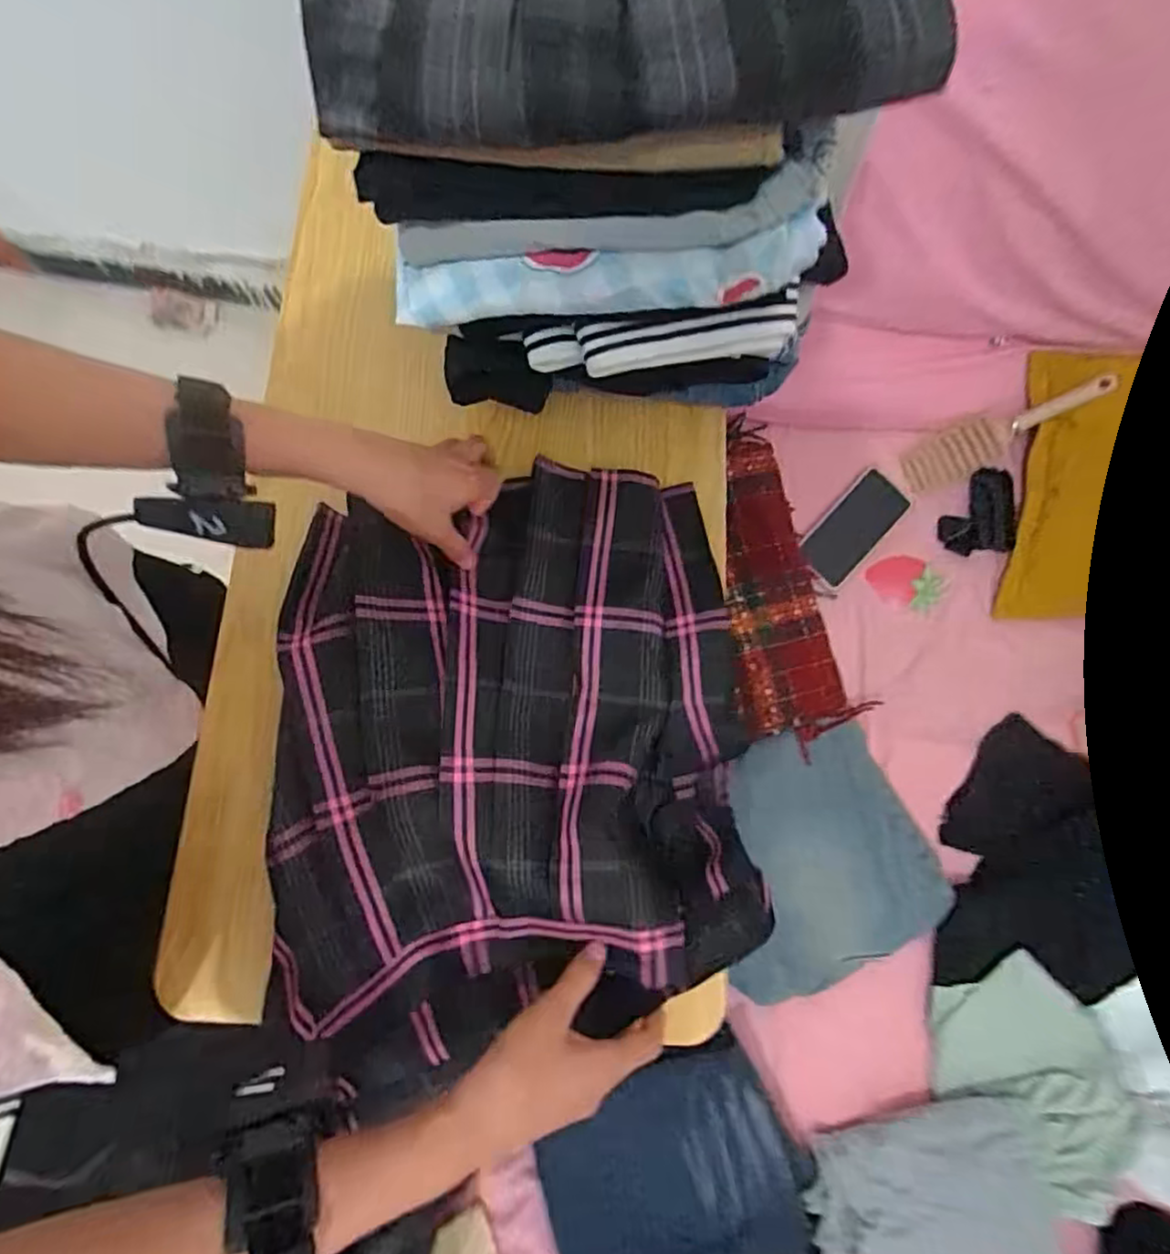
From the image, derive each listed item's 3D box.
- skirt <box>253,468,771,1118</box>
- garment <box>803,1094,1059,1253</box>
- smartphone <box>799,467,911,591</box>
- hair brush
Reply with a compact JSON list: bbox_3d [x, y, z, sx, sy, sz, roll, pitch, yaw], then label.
[{"bbox_3d":[-0.048,0.083,0.472,0.317,0.068,0.415,-3,76,-2],"label":"skirt"},{"bbox_3d":[0.351,0.579,0.668,0.248,0.060,0.155,-12,77,-4],"label":"garment"},{"bbox_3d":[0.352,-0.129,0.875,0.076,0.007,0.157,42,88,0],"label":"smartphone"},{"bbox_3d":[0.532,-0.249,0.848,0.239,0.032,0.061,-23,76,25],"label":"hair brush"}]

